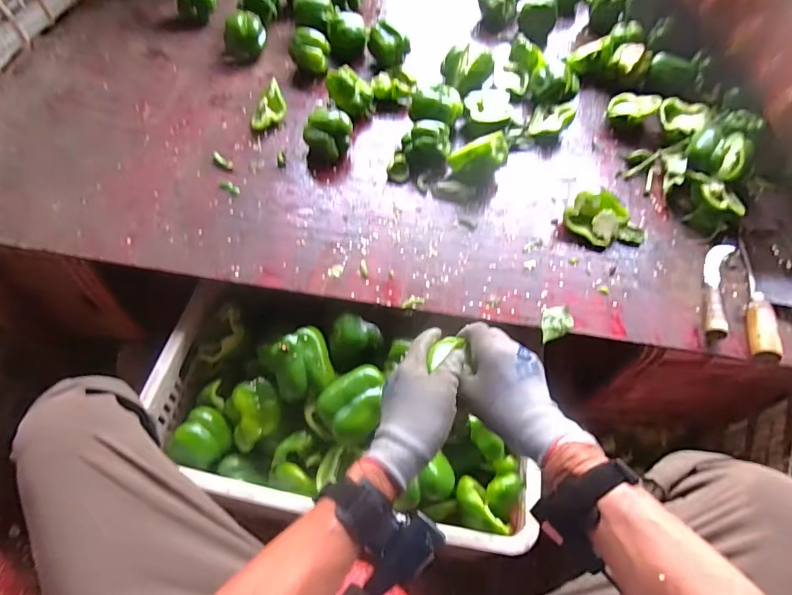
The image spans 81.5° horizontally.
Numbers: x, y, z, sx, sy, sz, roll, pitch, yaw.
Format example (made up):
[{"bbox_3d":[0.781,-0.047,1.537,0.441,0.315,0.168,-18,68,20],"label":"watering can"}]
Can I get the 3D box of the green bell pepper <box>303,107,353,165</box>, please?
[{"bbox_3d":[-0.107,-0.259,0.736,0.061,0.068,0.070,34,62,17],"label":"green bell pepper"}]

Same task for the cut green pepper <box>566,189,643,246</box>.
[{"bbox_3d":[0.312,-0.112,0.678,0.117,0.048,0.063,29,61,14],"label":"cut green pepper"}]

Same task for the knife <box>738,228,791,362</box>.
[{"bbox_3d":[0.532,-0.011,0.632,0.090,0.035,0.242,19,60,6],"label":"knife"}]

